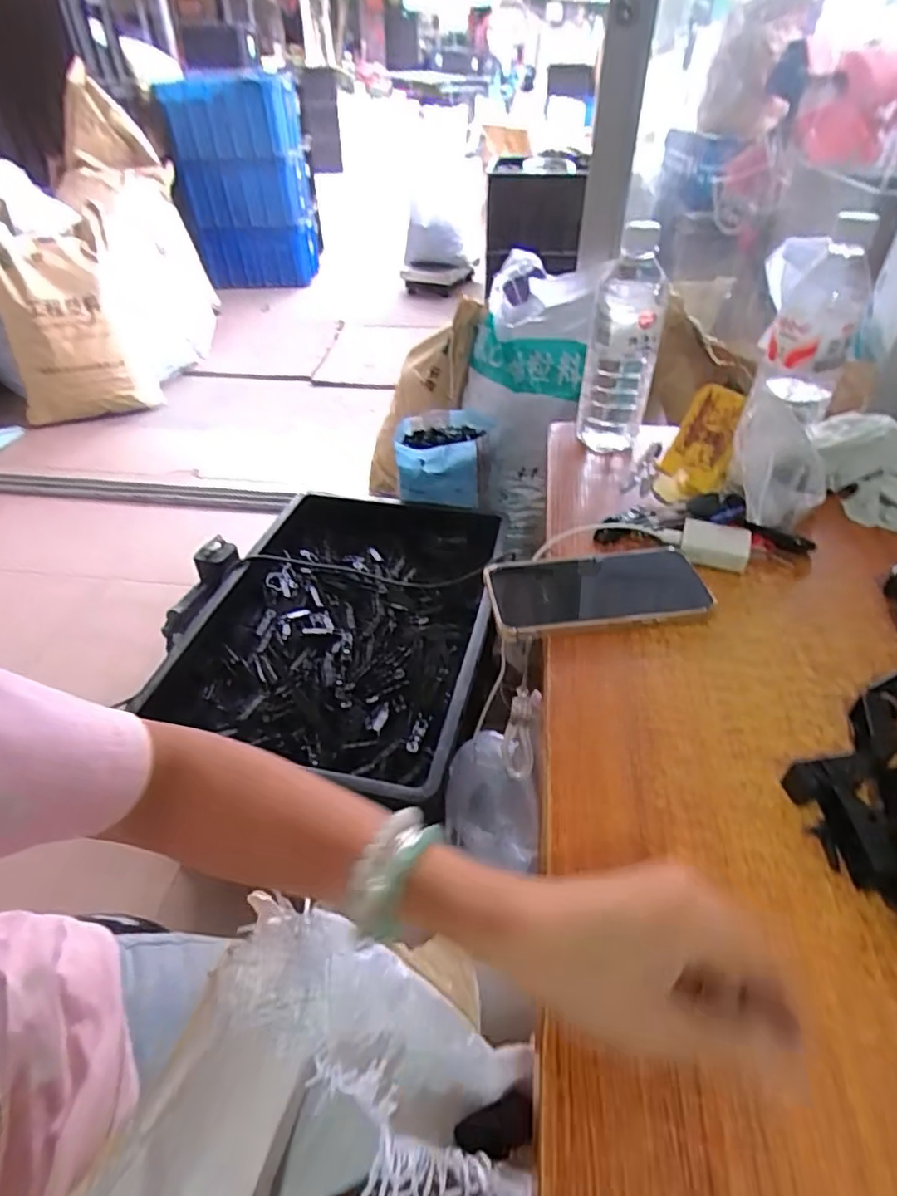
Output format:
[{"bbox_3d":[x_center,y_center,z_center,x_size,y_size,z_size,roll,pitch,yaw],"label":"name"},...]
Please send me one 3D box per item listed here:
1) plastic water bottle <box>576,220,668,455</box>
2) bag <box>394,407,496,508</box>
[{"bbox_3d":[0.175,-0.250,0.619,0.070,0.216,0.055,4,40,7],"label":"plastic water bottle"},{"bbox_3d":[-0.008,-0.276,1.176,0.180,0.110,0.183,6,40,9],"label":"bag"}]

